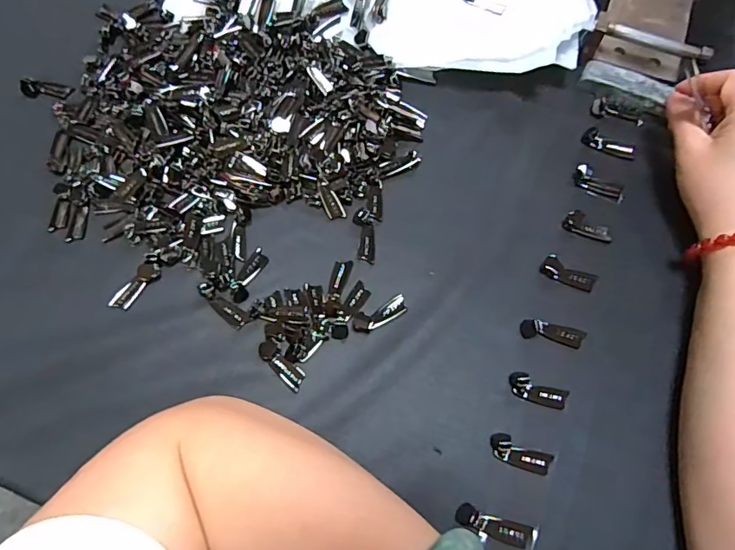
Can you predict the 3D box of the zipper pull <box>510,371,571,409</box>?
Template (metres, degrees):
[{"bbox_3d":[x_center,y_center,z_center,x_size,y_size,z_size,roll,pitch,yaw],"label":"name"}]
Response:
[{"bbox_3d":[0.109,0.073,0.311,0.037,0.011,0.015,22,69,8],"label":"zipper pull"}]

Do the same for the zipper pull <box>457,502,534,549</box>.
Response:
[{"bbox_3d":[0.073,0.143,0.280,0.043,0.011,0.013,20,68,7],"label":"zipper pull"}]

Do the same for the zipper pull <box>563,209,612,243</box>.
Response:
[{"bbox_3d":[0.162,-0.035,0.357,0.035,0.009,0.014,26,69,10],"label":"zipper pull"}]

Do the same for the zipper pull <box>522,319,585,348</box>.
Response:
[{"bbox_3d":[0.123,0.038,0.325,0.041,0.009,0.013,12,67,4],"label":"zipper pull"}]

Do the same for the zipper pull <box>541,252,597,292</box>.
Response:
[{"bbox_3d":[0.142,-0.002,0.343,0.038,0.008,0.017,30,70,11],"label":"zipper pull"}]

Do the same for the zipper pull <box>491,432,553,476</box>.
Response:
[{"bbox_3d":[0.093,0.109,0.297,0.036,0.010,0.015,21,68,8],"label":"zipper pull"}]

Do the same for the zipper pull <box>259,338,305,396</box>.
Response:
[{"bbox_3d":[-0.055,0.058,0.316,0.038,0.004,0.013,41,73,15],"label":"zipper pull"}]

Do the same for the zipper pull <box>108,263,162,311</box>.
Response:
[{"bbox_3d":[-0.158,0.007,0.333,0.014,0.004,0.038,36,71,13],"label":"zipper pull"}]

